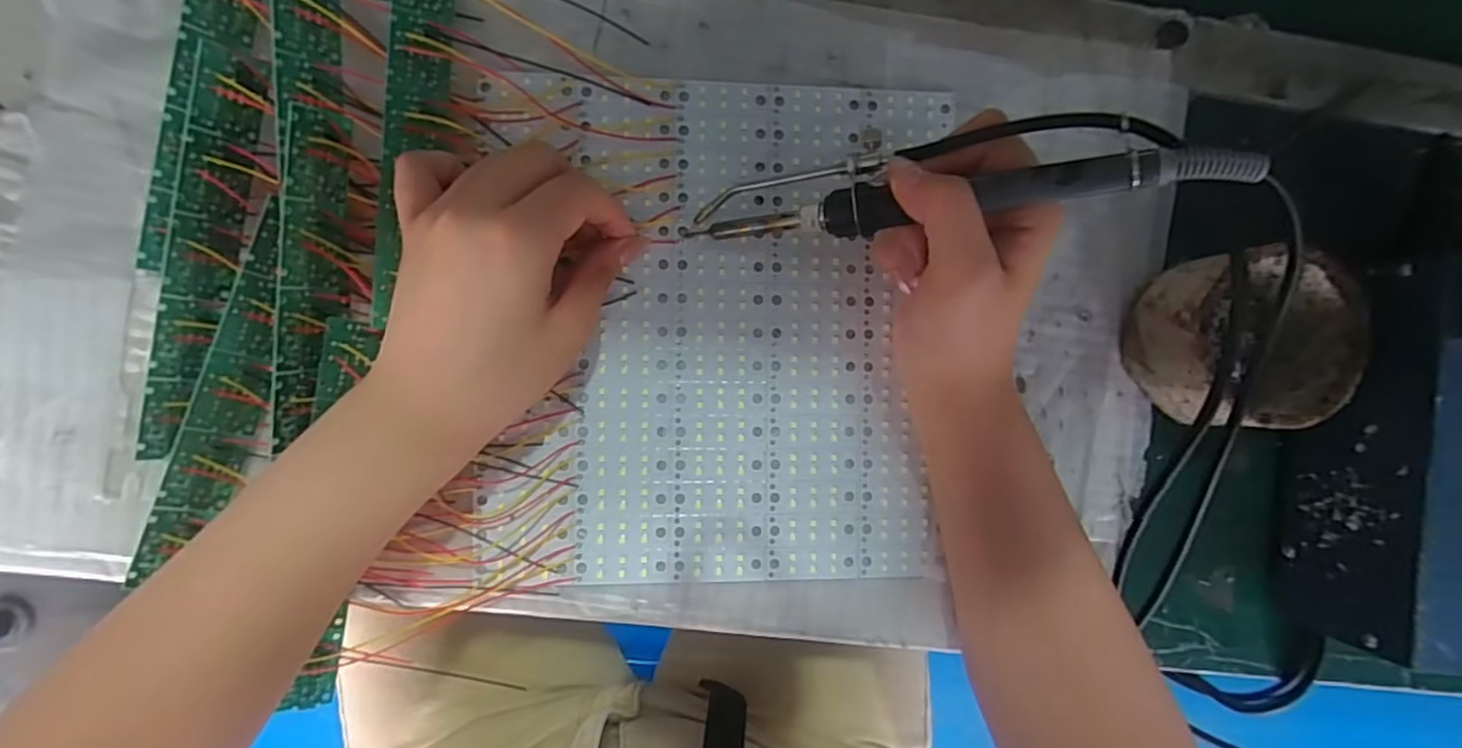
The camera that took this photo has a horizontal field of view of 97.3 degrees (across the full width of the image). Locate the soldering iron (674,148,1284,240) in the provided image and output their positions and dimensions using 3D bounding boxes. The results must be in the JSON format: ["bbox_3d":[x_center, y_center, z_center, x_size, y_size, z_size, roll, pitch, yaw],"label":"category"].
[{"bbox_3d":[0.082,-0.077,0.266,0.213,0.032,0.036,1,91,28],"label":"soldering iron"}]

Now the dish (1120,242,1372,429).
[{"bbox_3d":[0.246,-0.017,0.309,0.087,0.050,0.080,0,91,-5],"label":"dish"}]

